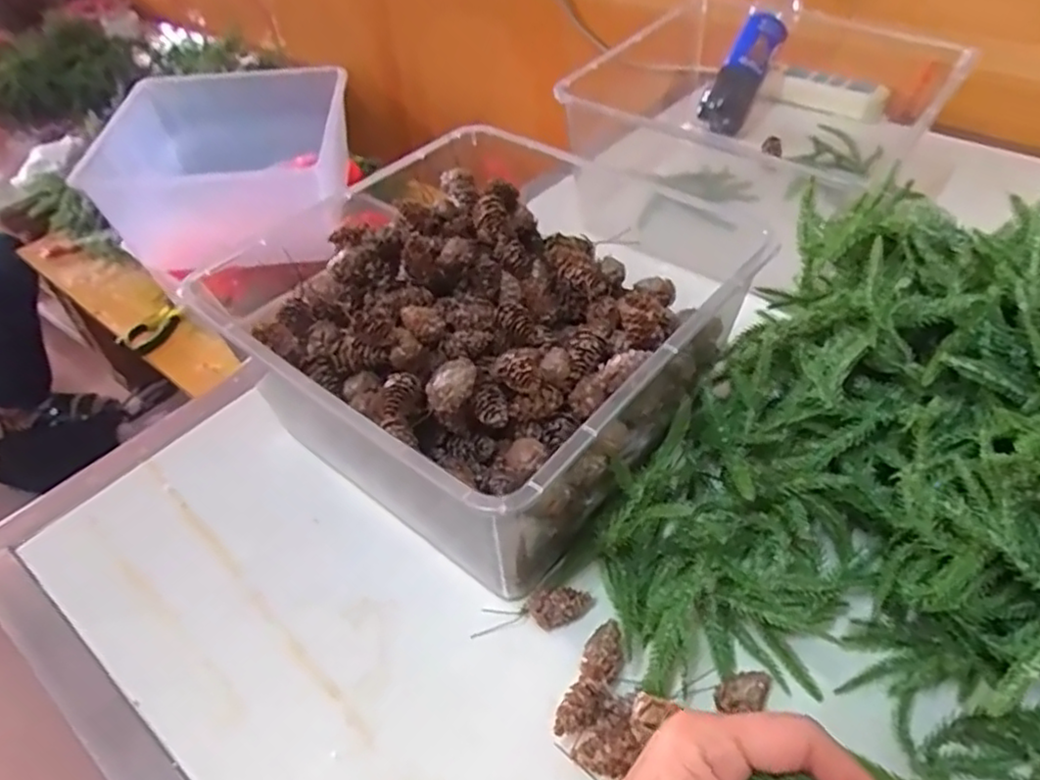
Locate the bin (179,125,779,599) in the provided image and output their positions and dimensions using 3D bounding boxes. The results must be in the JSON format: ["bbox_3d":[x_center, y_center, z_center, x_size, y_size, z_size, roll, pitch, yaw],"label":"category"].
[{"bbox_3d":[-0.009,-0.037,0.508,0.285,0.148,0.318,29,53,29],"label":"bin"}]

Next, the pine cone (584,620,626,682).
[{"bbox_3d":[0.050,0.158,0.399,0.021,0.025,0.039,16,49,19],"label":"pine cone"}]

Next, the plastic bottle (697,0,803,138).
[{"bbox_3d":[0.300,-0.433,0.857,0.058,0.058,0.243,28,85,28],"label":"plastic bottle"}]

